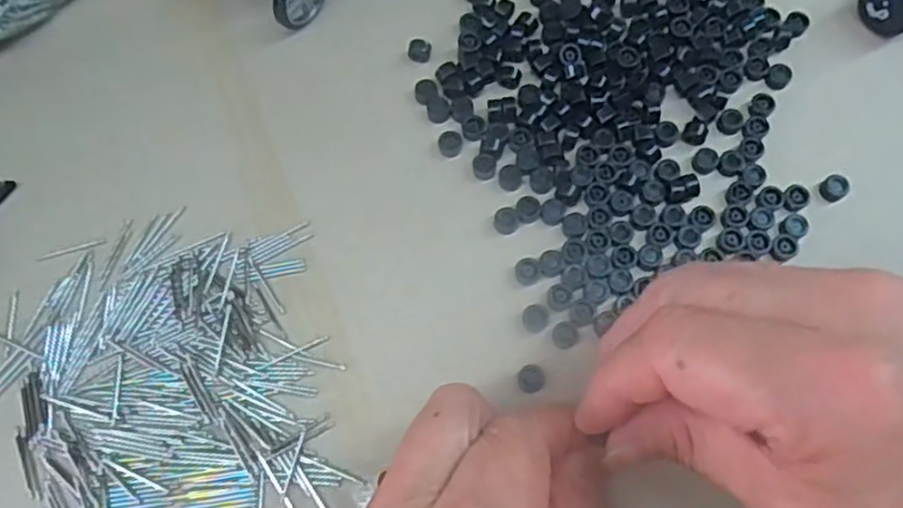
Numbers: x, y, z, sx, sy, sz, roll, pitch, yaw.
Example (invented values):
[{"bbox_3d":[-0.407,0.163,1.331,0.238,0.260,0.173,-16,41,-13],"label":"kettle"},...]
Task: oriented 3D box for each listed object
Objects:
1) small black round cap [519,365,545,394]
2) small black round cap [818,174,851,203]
[{"bbox_3d":[0.027,0.042,0.244,0.009,0.004,0.009,0,71,1],"label":"small black round cap"},{"bbox_3d":[0.140,-0.025,0.264,0.011,0.004,0.009,-34,73,-10],"label":"small black round cap"}]

